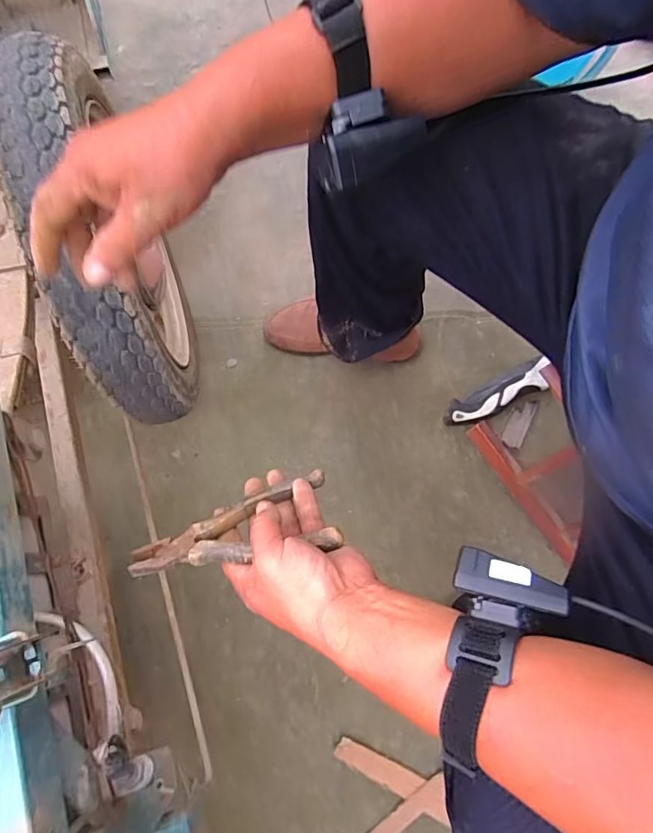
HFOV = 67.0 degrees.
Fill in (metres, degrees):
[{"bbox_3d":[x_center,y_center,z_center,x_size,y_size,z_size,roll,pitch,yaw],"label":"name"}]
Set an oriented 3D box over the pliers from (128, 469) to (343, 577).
[{"bbox_3d":[-0.076,0.092,0.399,0.162,0.020,0.056,-18,43,-1],"label":"pliers"}]

